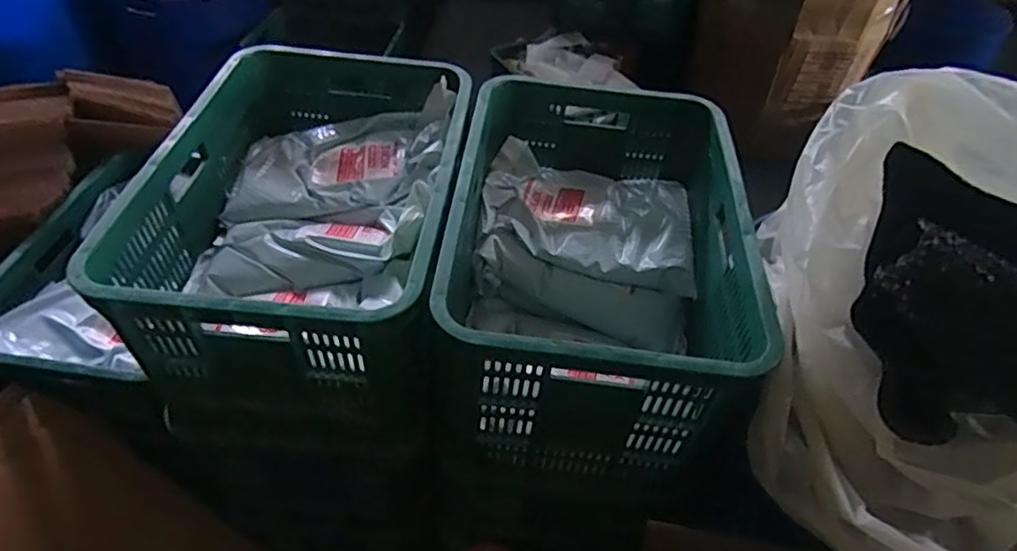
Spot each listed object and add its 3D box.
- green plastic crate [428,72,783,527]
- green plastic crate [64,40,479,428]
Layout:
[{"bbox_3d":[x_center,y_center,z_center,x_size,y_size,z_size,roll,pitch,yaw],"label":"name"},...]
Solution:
[{"bbox_3d":[0.109,-0.018,0.876,0.363,0.271,0.526,6,47,0],"label":"green plastic crate"},{"bbox_3d":[-0.258,-0.074,0.872,0.354,0.250,0.513,6,47,0],"label":"green plastic crate"}]

